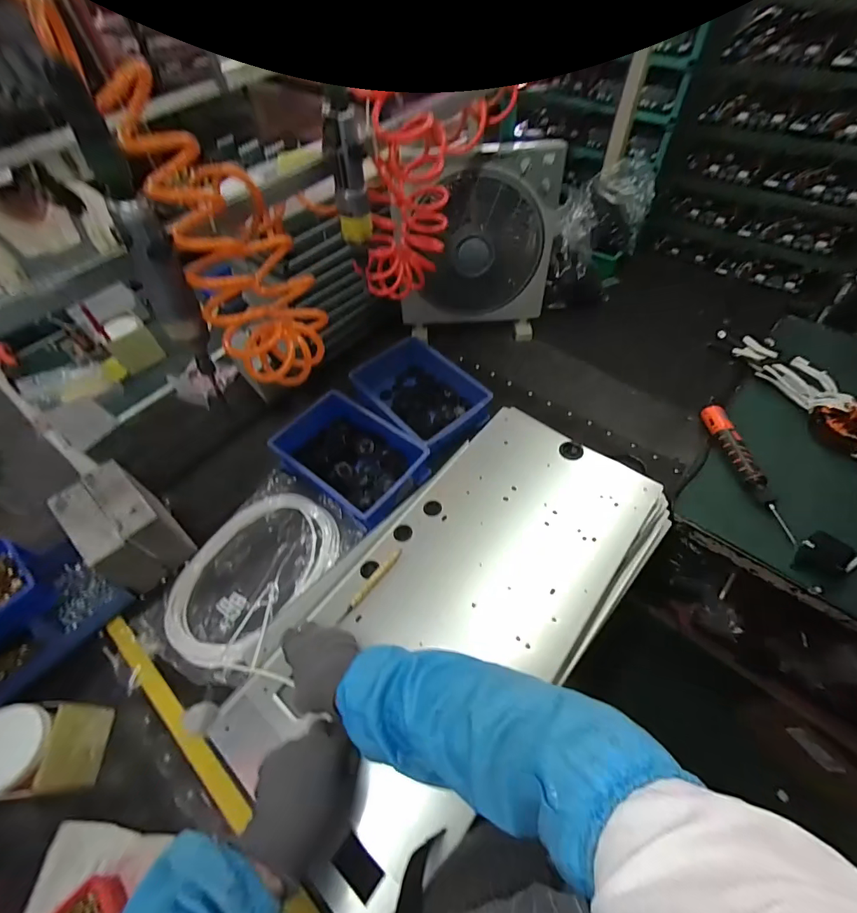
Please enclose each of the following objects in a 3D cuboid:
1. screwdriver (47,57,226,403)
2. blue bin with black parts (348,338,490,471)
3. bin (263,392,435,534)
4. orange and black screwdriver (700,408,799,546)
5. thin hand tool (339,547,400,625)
[{"bbox_3d":[-0.258,-0.177,0.392,0.053,0.272,0.038,-33,58,-18],"label":"screwdriver"},{"bbox_3d":[-0.032,-0.135,0.973,0.219,0.091,0.318,-37,60,-20],"label":"blue bin with black parts"},{"bbox_3d":[-0.171,-0.001,0.884,0.326,0.101,0.188,32,63,24],"label":"bin"},{"bbox_3d":[0.632,0.017,0.820,0.043,0.044,0.302,-10,54,-3],"label":"orange and black screwdriver"},{"bbox_3d":[-0.084,0.186,0.600,0.013,0.007,0.130,32,63,25],"label":"thin hand tool"}]

